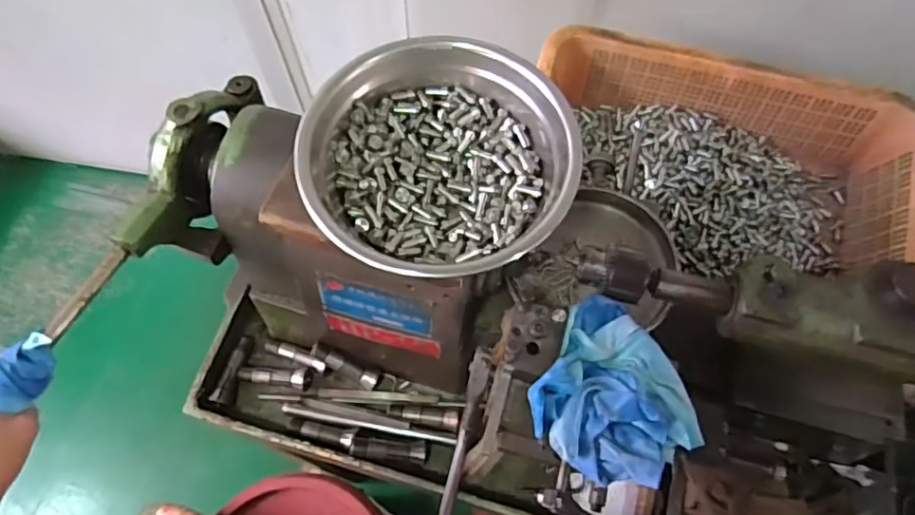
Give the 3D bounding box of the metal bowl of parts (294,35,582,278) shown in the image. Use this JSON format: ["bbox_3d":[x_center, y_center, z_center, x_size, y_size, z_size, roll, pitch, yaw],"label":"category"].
[{"bbox_3d":[-0.015,-0.069,0.388,0.162,0.058,0.176,0,65,0],"label":"metal bowl of parts"}]

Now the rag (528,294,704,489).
[{"bbox_3d":[0.106,0.094,0.409,0.104,0.035,0.118,-34,70,-14],"label":"rag"}]

